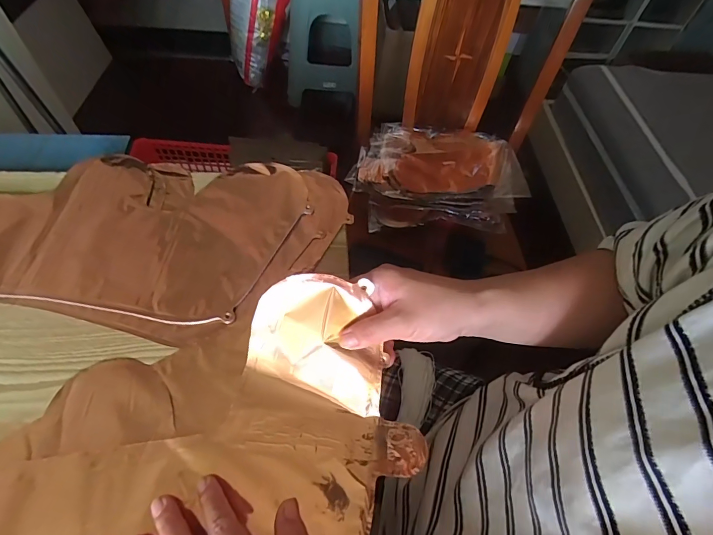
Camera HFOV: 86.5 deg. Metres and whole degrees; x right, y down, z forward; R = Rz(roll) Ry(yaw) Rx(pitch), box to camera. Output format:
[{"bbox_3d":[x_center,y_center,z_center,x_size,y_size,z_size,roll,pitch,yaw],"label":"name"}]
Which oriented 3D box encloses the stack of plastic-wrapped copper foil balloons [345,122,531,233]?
[{"bbox_3d":[0.172,-0.203,0.833,0.352,0.069,0.260,9,57,0],"label":"stack of plastic-wrapped copper foil balloons"}]

